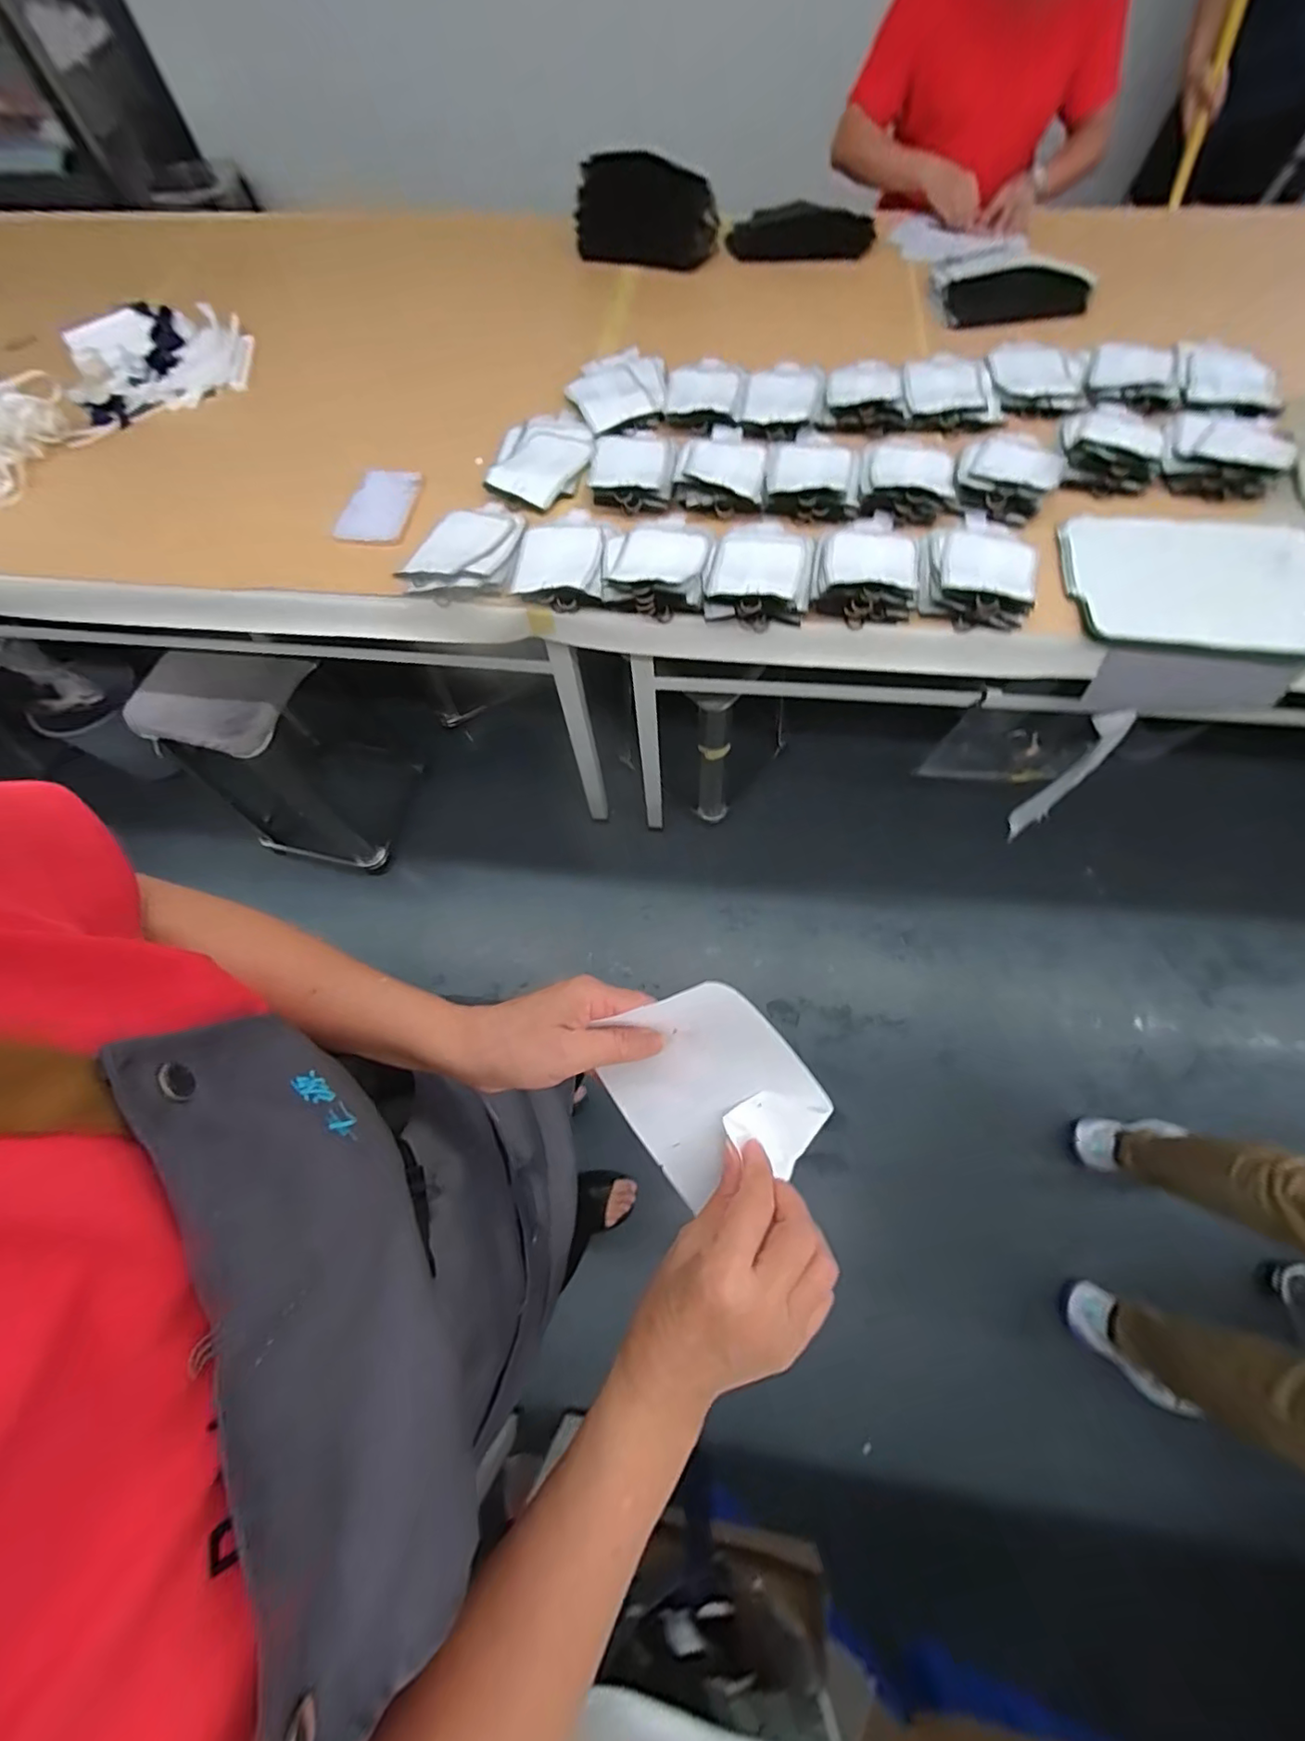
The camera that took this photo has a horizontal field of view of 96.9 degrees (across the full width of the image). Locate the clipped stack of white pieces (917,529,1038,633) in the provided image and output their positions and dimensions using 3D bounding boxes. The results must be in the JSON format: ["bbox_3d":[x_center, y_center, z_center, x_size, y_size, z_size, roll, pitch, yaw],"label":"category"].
[{"bbox_3d":[0.468,-0.437,0.824,0.154,0.045,0.177,11,68,8],"label":"clipped stack of white pieces"}]

